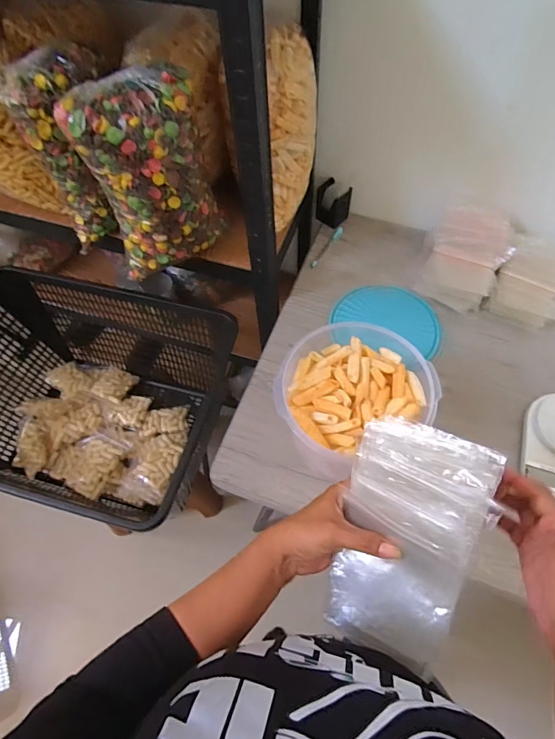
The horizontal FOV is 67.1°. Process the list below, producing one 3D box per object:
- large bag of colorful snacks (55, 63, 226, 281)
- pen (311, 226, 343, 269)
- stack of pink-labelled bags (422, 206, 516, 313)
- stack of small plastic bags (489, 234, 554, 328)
[{"bbox_3d":[-0.201,-0.302,0.683,0.193,0.284,0.111,-12,62,-4],"label":"large bag of colorful snacks"},{"bbox_3d":[0.113,-0.275,0.934,0.013,0.010,0.134,30,67,16],"label":"pen"},{"bbox_3d":[0.370,-0.224,0.826,0.149,0.093,0.179,25,65,14],"label":"stack of pink-labelled bags"},{"bbox_3d":[0.497,-0.171,0.814,0.128,0.061,0.173,24,65,14],"label":"stack of small plastic bags"}]

